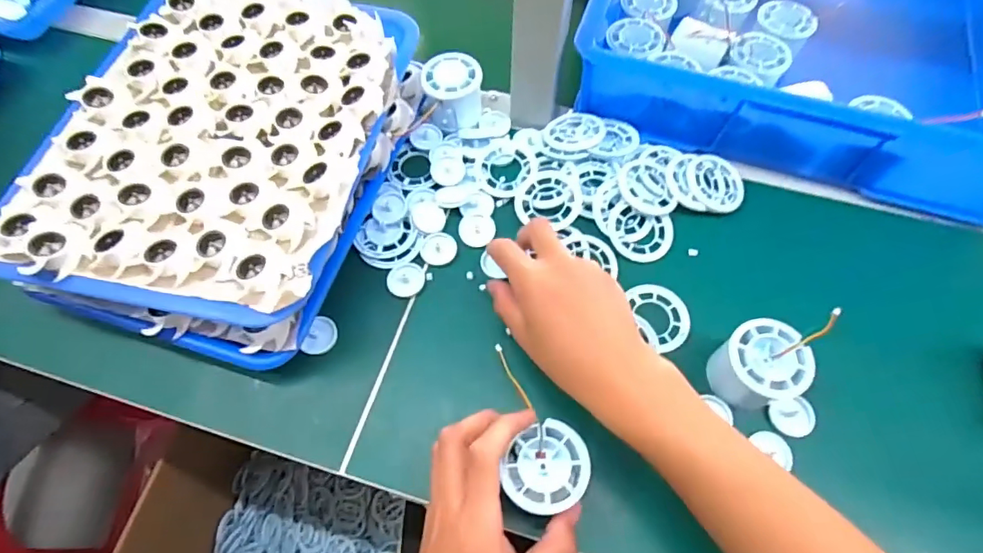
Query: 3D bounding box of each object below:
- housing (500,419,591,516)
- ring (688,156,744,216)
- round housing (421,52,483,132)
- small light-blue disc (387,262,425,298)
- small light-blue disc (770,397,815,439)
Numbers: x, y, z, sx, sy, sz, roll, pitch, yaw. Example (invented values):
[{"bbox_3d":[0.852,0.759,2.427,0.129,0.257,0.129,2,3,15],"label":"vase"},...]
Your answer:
[{"bbox_3d":[0.035,0.123,0.322,0.055,0.017,0.049,-27,70,-14],"label":"housing"},{"bbox_3d":[0.203,-0.085,0.459,0.054,0.006,0.055,5,71,-14],"label":"ring"},{"bbox_3d":[-0.036,-0.176,0.483,0.054,0.044,0.051,1,66,-2],"label":"round housing"},{"bbox_3d":[-0.073,0.001,0.427,0.031,0.007,0.030,0,63,1],"label":"small light-blue disc"},{"bbox_3d":[0.226,0.105,0.377,0.028,0.010,0.028,1,66,-2],"label":"small light-blue disc"}]

